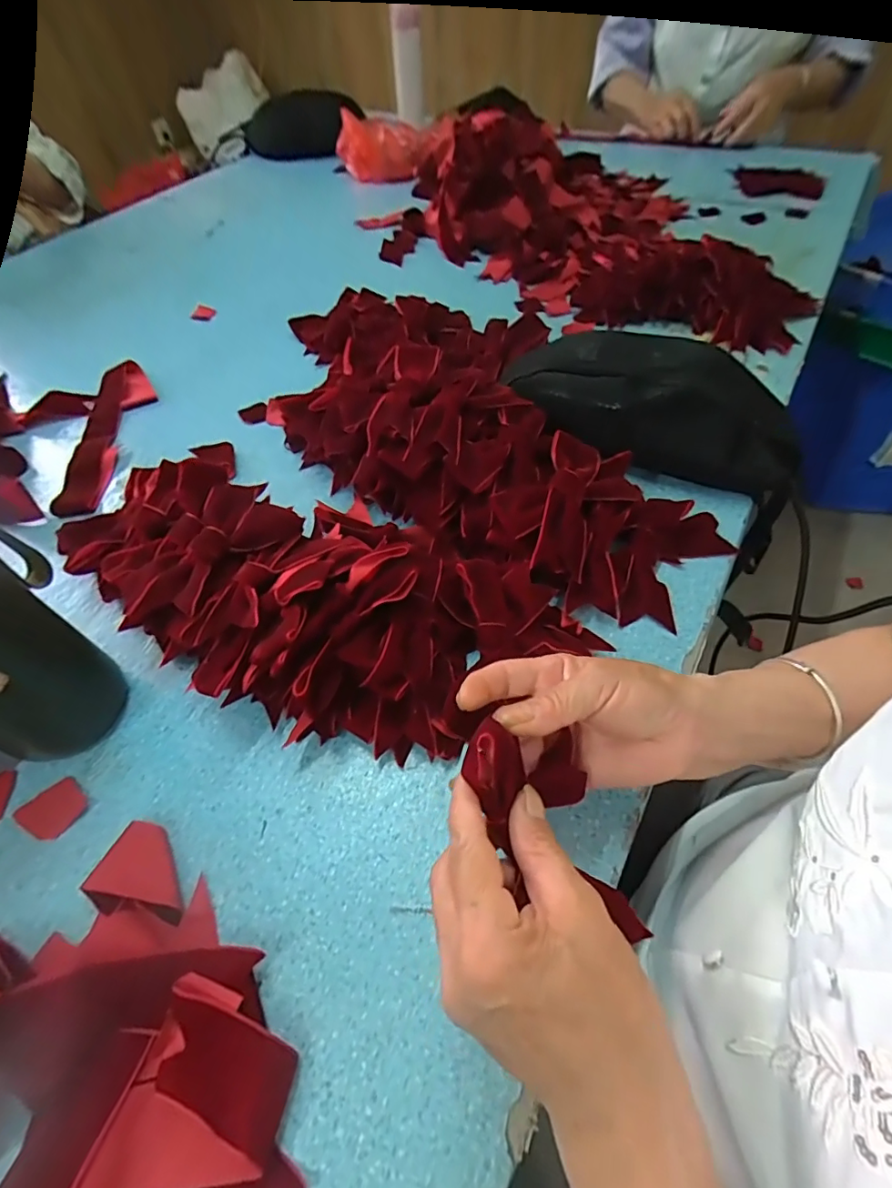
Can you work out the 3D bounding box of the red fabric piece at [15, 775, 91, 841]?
[{"bbox_3d":[-0.256,0.140,0.335,0.036,0.004,0.036,32,62,23],"label":"red fabric piece"}]

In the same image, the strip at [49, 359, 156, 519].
[{"bbox_3d":[-0.369,-0.182,0.564,0.062,0.010,0.251,-9,55,-3],"label":"strip"}]

